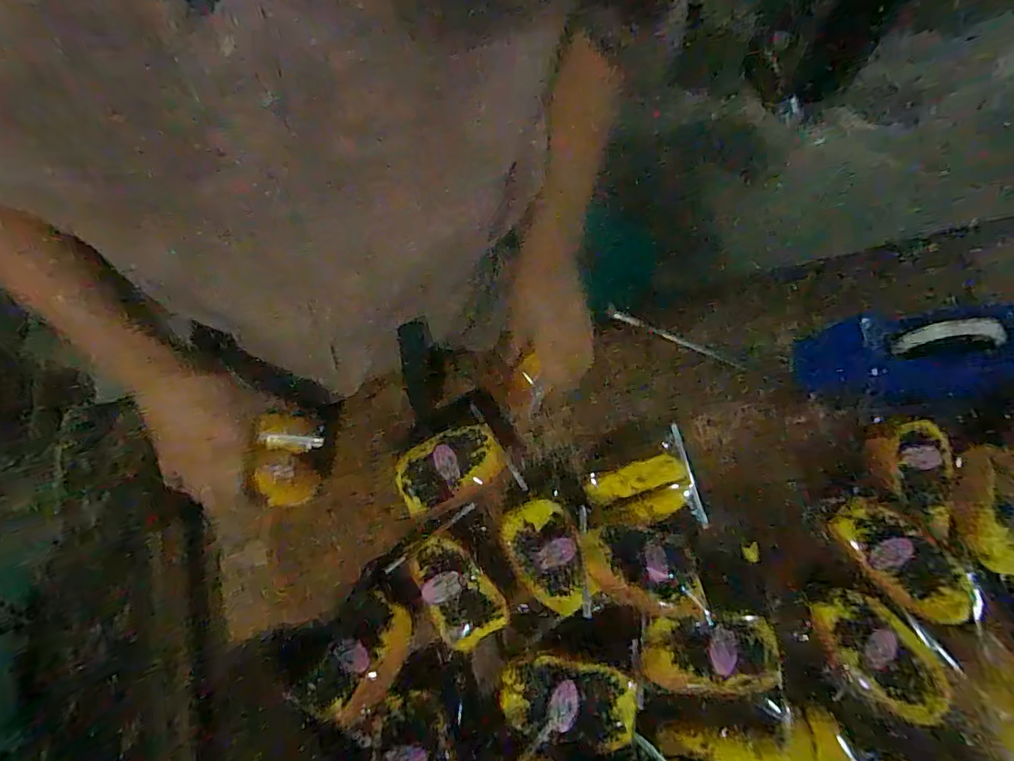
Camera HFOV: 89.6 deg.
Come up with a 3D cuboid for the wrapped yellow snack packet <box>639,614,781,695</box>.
[{"bbox_3d":[0.184,0.245,0.459,0.117,0.028,0.064,-2,71,0],"label":"wrapped yellow snack packet"}]

